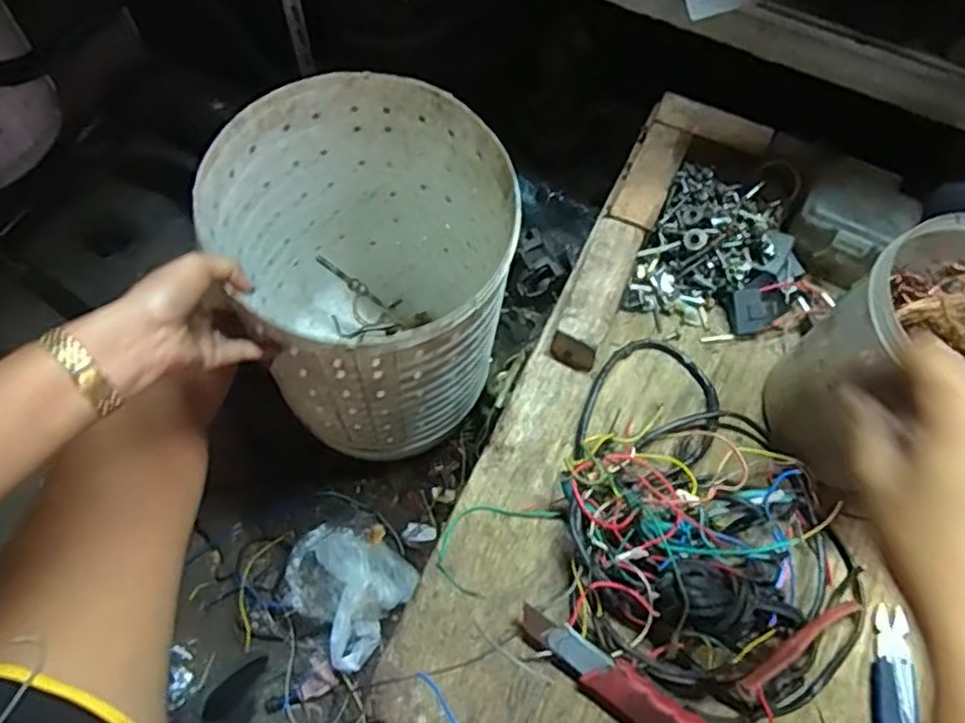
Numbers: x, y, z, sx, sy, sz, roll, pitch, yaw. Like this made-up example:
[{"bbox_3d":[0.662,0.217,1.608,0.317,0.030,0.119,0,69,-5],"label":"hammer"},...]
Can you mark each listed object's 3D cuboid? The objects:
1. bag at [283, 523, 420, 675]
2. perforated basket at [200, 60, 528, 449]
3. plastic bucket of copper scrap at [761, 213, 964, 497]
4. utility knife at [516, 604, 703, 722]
[{"bbox_3d":[-0.149,0.245,0.751,0.141,0.054,0.125,41,72,15],"label":"bag"},{"bbox_3d":[-0.102,-0.067,0.679,0.245,0.320,0.253,-7,67,-5],"label":"perforated basket"},{"bbox_3d":[0.296,0.005,0.465,0.141,0.167,0.132,-11,67,-6],"label":"plastic bucket of copper scrap"},{"bbox_3d":[0.099,0.223,0.445,0.173,0.028,0.036,28,69,10],"label":"utility knife"}]

